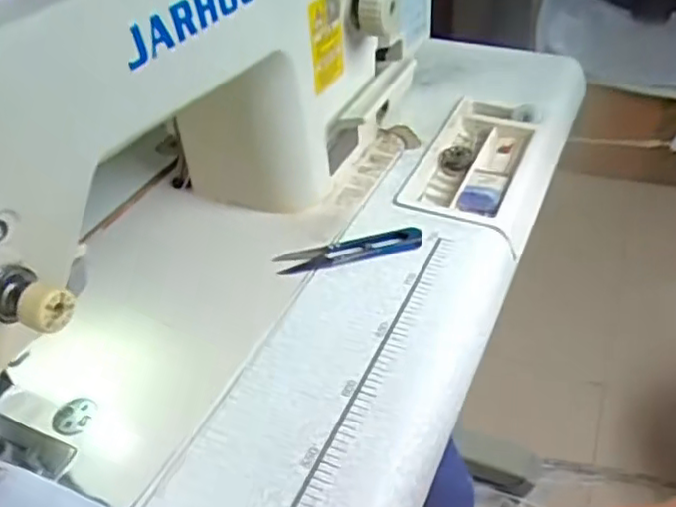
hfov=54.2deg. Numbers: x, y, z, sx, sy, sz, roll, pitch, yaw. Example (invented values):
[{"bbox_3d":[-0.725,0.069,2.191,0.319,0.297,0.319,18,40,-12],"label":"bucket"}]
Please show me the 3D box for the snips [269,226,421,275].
[{"bbox_3d":[0.008,-0.003,0.466,0.102,0.008,0.024,-11,41,-9],"label":"snips"}]

